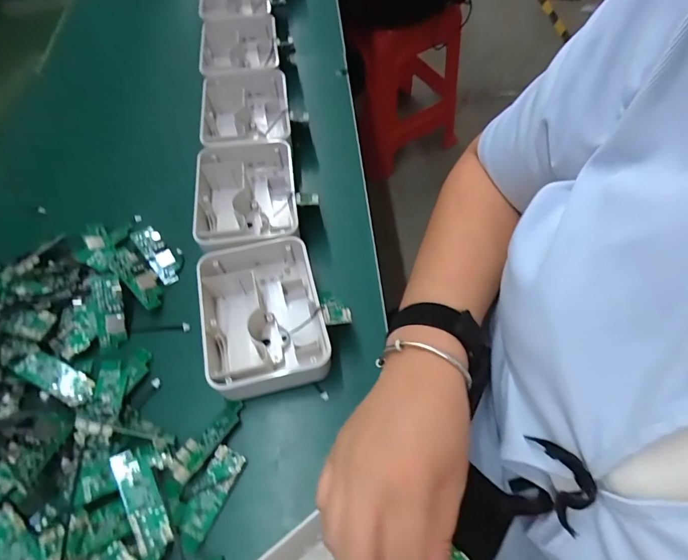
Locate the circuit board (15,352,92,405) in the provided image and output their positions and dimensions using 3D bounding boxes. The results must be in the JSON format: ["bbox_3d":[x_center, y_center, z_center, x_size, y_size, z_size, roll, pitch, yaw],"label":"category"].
[{"bbox_3d":[-0.237,0.081,0.335,0.062,0.006,0.023,29,65,-1],"label":"circuit board"}]

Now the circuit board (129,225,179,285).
[{"bbox_3d":[-0.189,-0.027,0.411,0.024,0.014,0.070,-37,66,-17],"label":"circuit board"}]

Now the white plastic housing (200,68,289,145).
[{"bbox_3d":[-0.116,-0.196,0.494,0.098,0.054,0.130,-8,61,-2],"label":"white plastic housing"}]

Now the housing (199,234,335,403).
[{"bbox_3d":[-0.071,0.035,0.360,0.101,0.051,0.133,-13,61,-5],"label":"housing"}]

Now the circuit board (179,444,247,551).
[{"bbox_3d":[-0.101,0.160,0.303,0.024,0.005,0.066,24,65,15],"label":"circuit board"}]

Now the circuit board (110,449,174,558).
[{"bbox_3d":[-0.147,0.157,0.293,0.024,0.009,0.070,-30,64,-14],"label":"circuit board"}]

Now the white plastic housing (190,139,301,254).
[{"bbox_3d":[-0.099,-0.078,0.431,0.103,0.059,0.131,-8,61,-2],"label":"white plastic housing"}]

